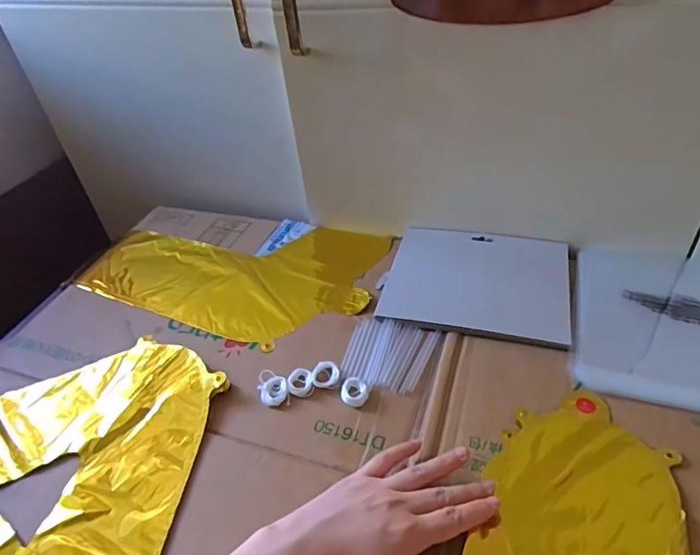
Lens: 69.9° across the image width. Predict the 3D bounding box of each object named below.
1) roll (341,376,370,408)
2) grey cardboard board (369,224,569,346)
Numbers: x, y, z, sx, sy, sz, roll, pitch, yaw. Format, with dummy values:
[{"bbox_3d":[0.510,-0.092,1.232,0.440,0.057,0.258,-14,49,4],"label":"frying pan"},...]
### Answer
[{"bbox_3d":[0.005,0.105,0.457,0.025,0.005,0.028,12,45,20],"label":"roll"},{"bbox_3d":[0.140,0.001,0.553,0.190,0.005,0.161,8,43,16],"label":"grey cardboard board"}]

